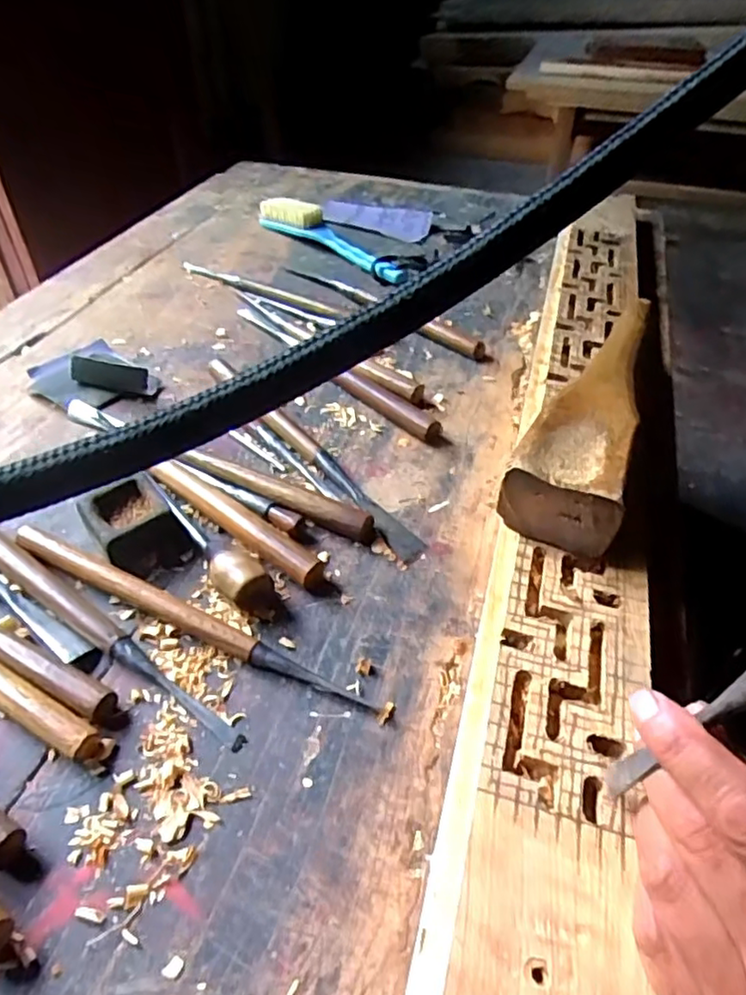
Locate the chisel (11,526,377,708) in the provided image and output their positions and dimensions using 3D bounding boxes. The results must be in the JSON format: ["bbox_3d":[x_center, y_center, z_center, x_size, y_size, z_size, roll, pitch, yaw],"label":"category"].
[{"bbox_3d":[-0.105,0.062,0.344,0.230,0.014,0.022,20,47,18],"label":"chisel"}]

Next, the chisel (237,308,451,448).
[{"bbox_3d":[-0.037,-0.114,0.521,0.017,0.018,0.260,-30,53,-29],"label":"chisel"}]

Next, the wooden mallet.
[{"bbox_3d":[0.152,-0.072,0.415,0.063,0.040,0.265,19,47,17],"label":"wooden mallet"}]

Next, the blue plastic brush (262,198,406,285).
[{"bbox_3d":[-0.049,-0.290,0.689,0.044,0.034,0.213,-30,53,-29],"label":"blue plastic brush"}]

